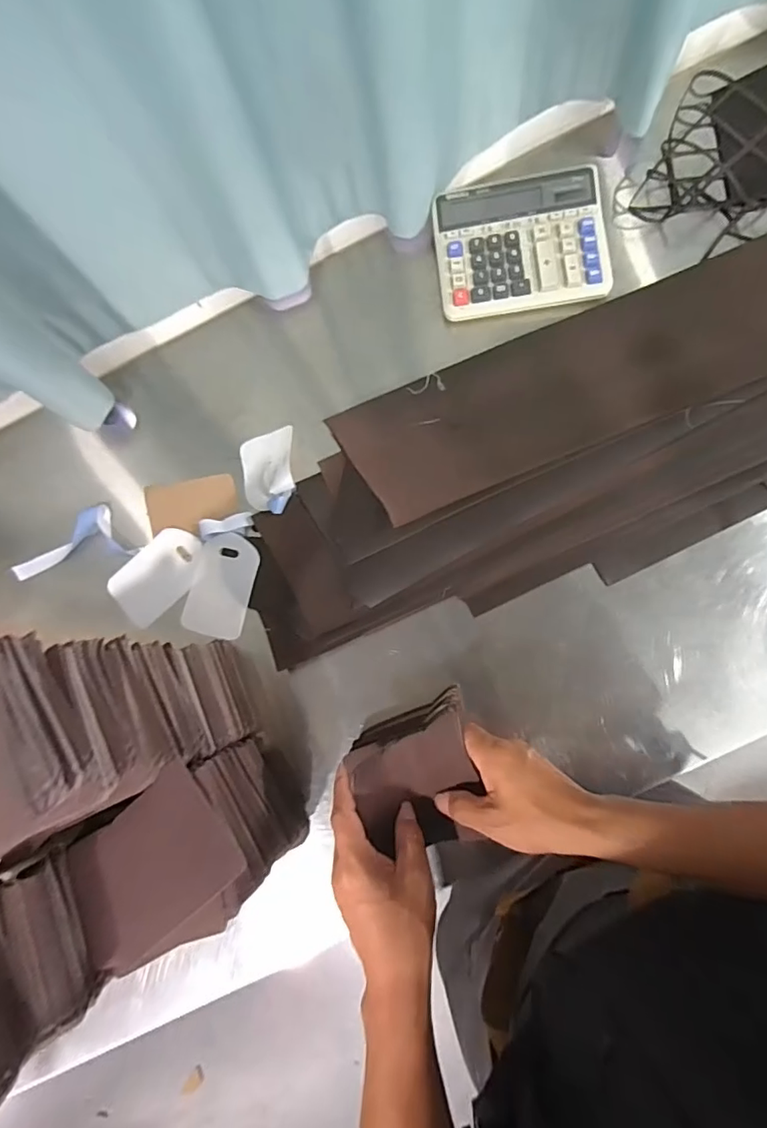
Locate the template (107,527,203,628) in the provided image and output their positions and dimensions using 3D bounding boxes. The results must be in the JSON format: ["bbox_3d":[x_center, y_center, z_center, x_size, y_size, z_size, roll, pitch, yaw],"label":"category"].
[{"bbox_3d":[-0.255,0.012,0.601,0.111,0.005,0.072,-45,82,-3],"label":"template"}]

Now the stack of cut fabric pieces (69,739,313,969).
[{"bbox_3d":[-0.160,0.233,0.451,0.125,0.152,0.111,-32,80,2],"label":"stack of cut fabric pieces"}]

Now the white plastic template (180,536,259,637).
[{"bbox_3d":[-0.180,0.023,0.589,0.072,0.009,0.111,12,81,14],"label":"white plastic template"}]

